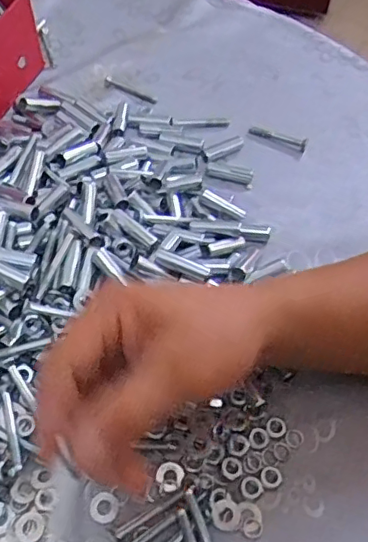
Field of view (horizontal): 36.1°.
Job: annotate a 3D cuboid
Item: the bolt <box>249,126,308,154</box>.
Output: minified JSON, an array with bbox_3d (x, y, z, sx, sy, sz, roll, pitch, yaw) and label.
[{"bbox_3d":[0.087,-0.123,0.519,0.053,0.008,0.012,18,56,10],"label":"bolt"}]

